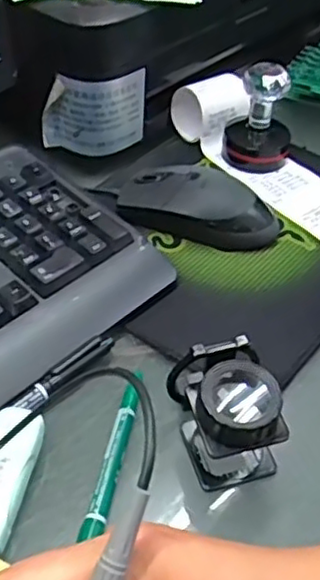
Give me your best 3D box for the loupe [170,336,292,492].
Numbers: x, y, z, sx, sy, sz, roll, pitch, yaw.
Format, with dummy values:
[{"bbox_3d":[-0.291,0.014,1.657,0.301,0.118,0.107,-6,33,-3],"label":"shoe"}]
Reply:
[{"bbox_3d":[0.035,0.062,0.330,0.050,0.059,0.057,-13,47,-17],"label":"loupe"}]

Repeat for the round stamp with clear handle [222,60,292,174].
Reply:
[{"bbox_3d":[0.079,-0.134,0.511,0.052,0.071,0.049,2,44,-2],"label":"round stamp with clear handle"}]

